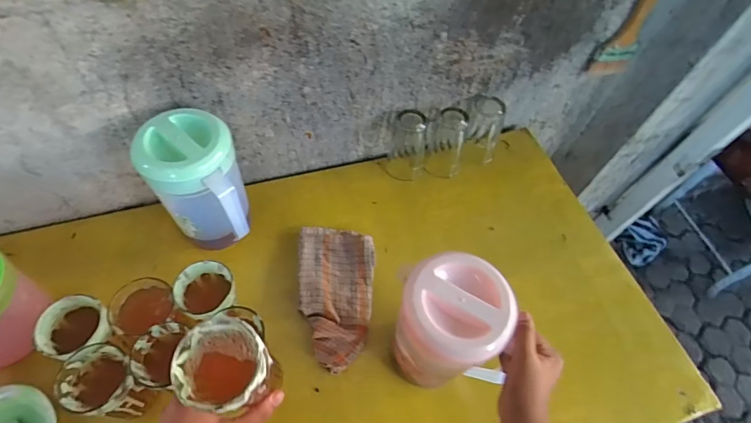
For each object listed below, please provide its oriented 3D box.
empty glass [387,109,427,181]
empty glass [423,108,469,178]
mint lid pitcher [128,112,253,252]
[{"bbox_3d":[0.066,-0.127,0.818,0.069,0.124,0.076,12,59,3],"label":"empty glass"},{"bbox_3d":[0.145,-0.131,0.825,0.064,0.130,0.069,20,59,8],"label":"empty glass"},{"bbox_3d":[-0.263,-0.030,0.649,0.119,0.204,0.155,-28,65,-20],"label":"mint lid pitcher"}]

